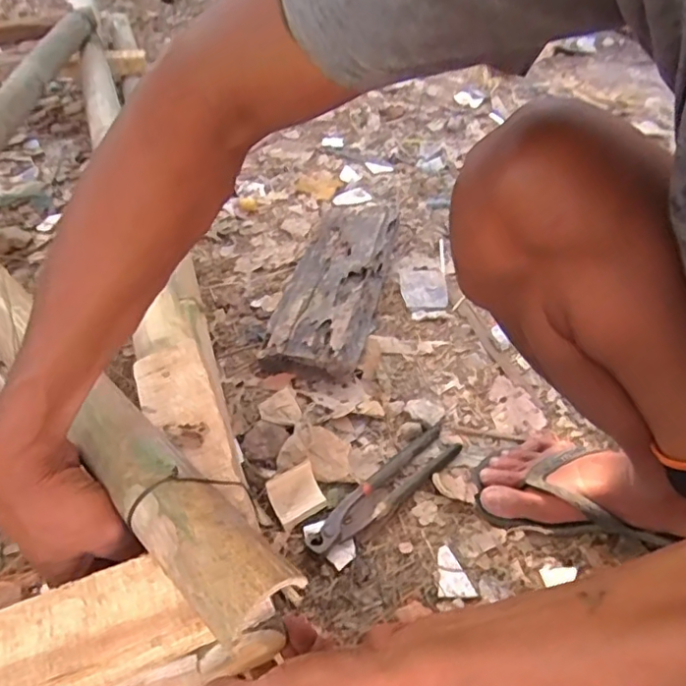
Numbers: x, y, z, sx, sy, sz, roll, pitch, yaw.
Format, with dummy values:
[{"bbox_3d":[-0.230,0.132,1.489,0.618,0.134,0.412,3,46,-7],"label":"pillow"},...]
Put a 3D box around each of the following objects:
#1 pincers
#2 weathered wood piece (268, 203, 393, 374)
[{"bbox_3d":[0.047,0.164,0.651,0.220,0.018,0.048,-32,55,-30],"label":"pincers"},{"bbox_3d":[-0.004,-0.107,0.898,0.134,0.065,0.413,11,46,7],"label":"weathered wood piece"}]

